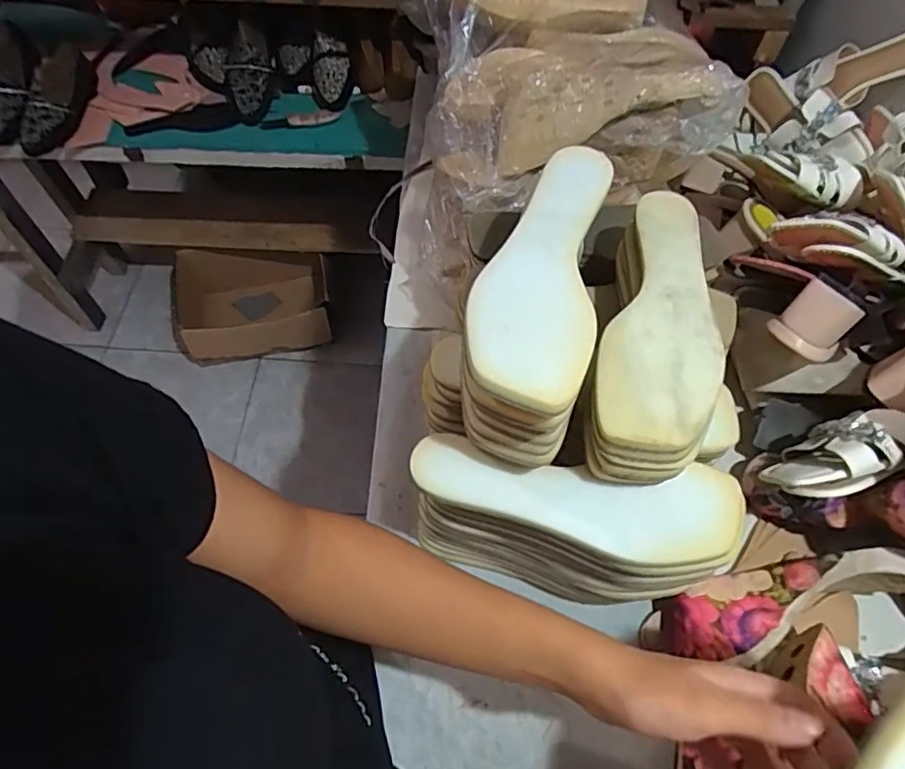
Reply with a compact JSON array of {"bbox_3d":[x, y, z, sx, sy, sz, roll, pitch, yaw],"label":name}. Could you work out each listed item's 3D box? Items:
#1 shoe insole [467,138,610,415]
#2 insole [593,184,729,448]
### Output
[{"bbox_3d":[0.068,-0.087,0.411,0.078,0.018,0.231,17,60,8],"label":"shoe insole"},{"bbox_3d":[0.161,-0.054,0.442,0.081,0.014,0.230,18,60,8],"label":"insole"}]

